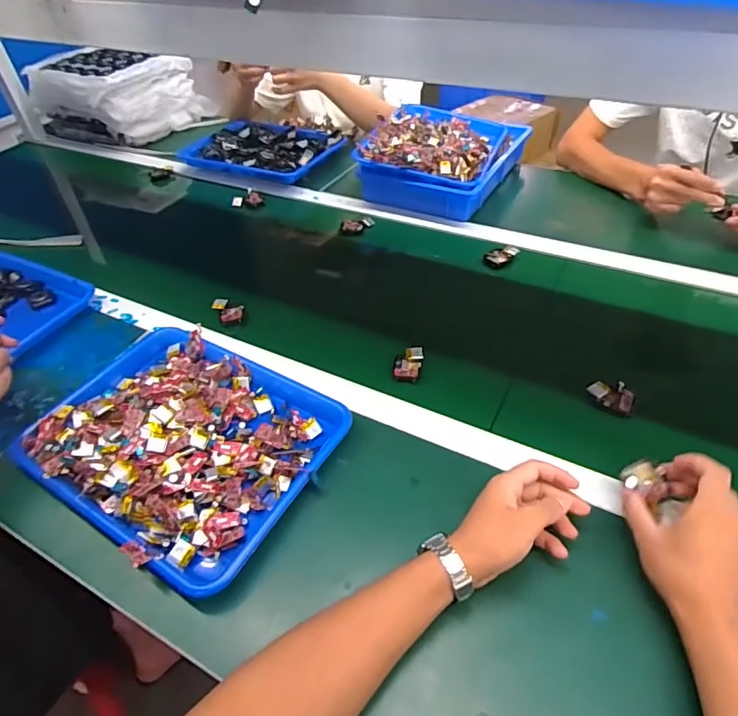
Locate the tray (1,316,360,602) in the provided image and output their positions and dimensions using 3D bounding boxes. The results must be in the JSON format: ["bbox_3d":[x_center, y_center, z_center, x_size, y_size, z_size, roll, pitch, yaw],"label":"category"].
[{"bbox_3d":[-0.218,0.085,0.581,0.339,0.050,0.260,20,50,24],"label":"tray"}]

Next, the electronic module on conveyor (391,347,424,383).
[{"bbox_3d":[0.052,0.008,0.661,0.036,0.015,0.055,7,46,12],"label":"electronic module on conveyor"}]

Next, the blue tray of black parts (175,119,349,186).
[{"bbox_3d":[-0.249,-0.492,1.157,0.352,0.041,0.243,18,49,22],"label":"blue tray of black parts"}]

